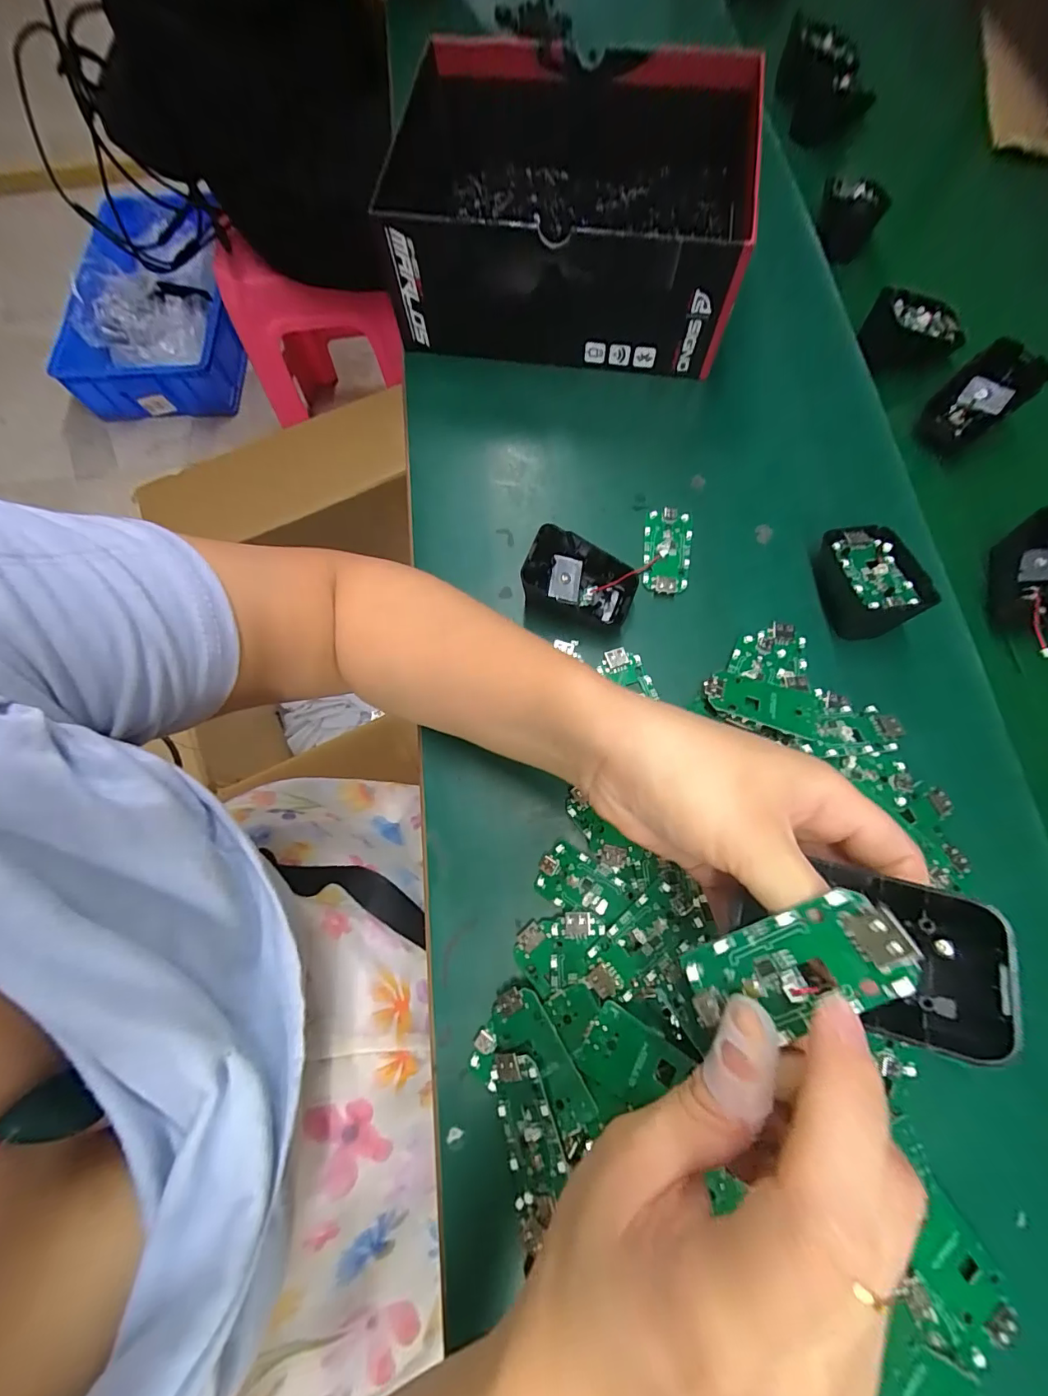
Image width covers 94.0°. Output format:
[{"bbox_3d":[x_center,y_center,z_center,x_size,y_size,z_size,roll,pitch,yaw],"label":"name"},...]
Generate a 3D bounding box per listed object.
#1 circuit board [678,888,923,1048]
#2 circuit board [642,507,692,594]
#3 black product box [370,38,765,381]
[{"bbox_3d":[0.079,0.081,0.144,0.063,0.007,0.030,-33,73,27],"label":"circuit board"},{"bbox_3d":[0.097,-0.100,0.329,0.031,0.006,0.063,7,73,2],"label":"circuit board"},{"bbox_3d":[0.041,-0.363,0.364,0.226,0.089,0.209,9,73,2],"label":"black product box"}]

